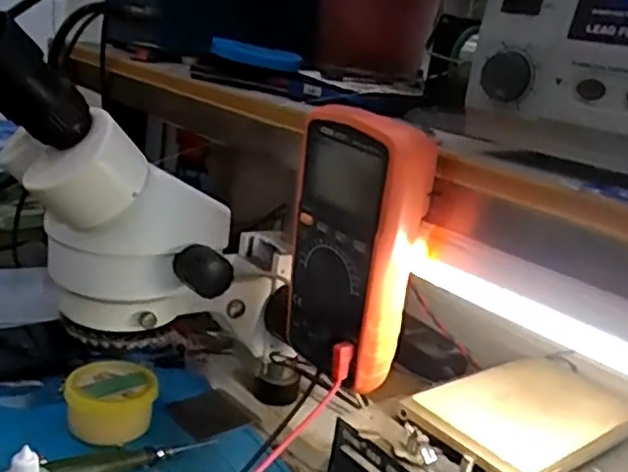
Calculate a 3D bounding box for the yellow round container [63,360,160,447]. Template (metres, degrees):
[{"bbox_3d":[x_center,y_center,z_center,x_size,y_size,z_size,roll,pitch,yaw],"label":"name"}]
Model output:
[{"bbox_3d":[-0.179,0.147,0.594,0.075,0.046,0.064,3,17,-15],"label":"yellow round container"}]

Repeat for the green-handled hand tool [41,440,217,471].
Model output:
[{"bbox_3d":[-0.172,0.179,0.521,0.194,0.023,0.023,-6,21,-38],"label":"green-handled hand tool"}]

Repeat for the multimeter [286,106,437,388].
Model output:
[{"bbox_3d":[0.024,0.008,0.452,0.049,0.172,0.087,-6,21,-39],"label":"multimeter"}]

